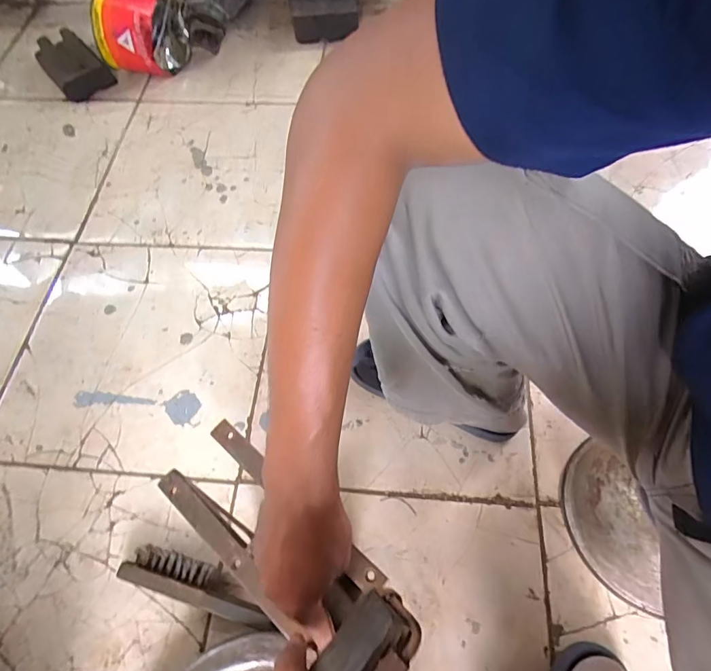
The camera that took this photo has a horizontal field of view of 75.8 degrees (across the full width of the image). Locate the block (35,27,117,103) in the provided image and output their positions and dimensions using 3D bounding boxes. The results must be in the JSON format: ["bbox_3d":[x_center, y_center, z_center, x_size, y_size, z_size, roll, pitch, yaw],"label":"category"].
[{"bbox_3d":[-0.630,-0.603,1.021,0.106,0.058,0.187,-36,67,-15],"label":"block"}]

